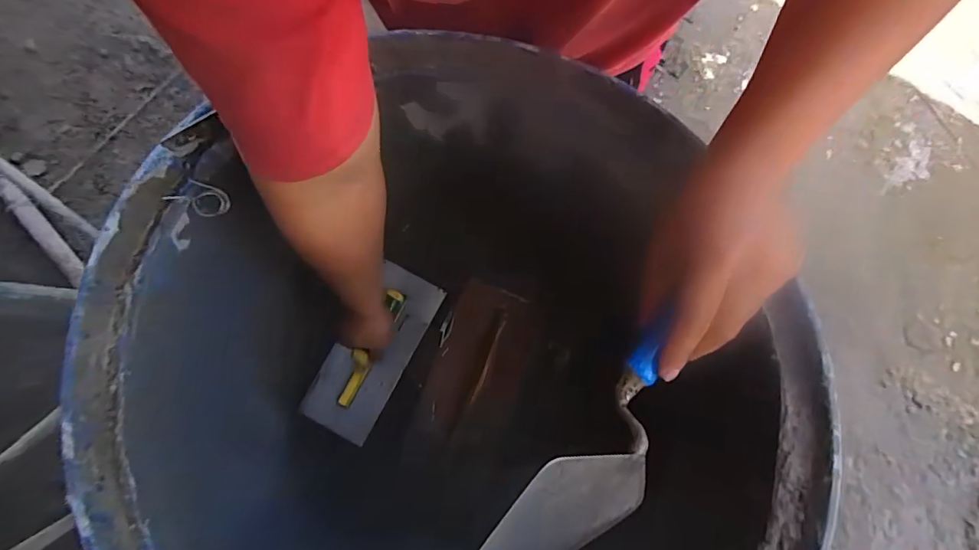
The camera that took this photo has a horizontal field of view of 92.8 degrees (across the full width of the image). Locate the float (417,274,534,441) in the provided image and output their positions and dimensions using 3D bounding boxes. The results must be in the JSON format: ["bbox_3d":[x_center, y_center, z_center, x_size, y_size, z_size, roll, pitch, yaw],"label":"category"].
[{"bbox_3d":[-0.018,0.139,0.760,0.138,0.047,0.245,15,82,4],"label":"float"}]

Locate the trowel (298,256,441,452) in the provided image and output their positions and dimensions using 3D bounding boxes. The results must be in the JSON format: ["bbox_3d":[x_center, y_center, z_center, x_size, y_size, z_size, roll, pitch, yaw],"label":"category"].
[{"bbox_3d":[-0.185,0.118,0.711,0.112,0.091,0.268,31,86,6],"label":"trowel"}]

